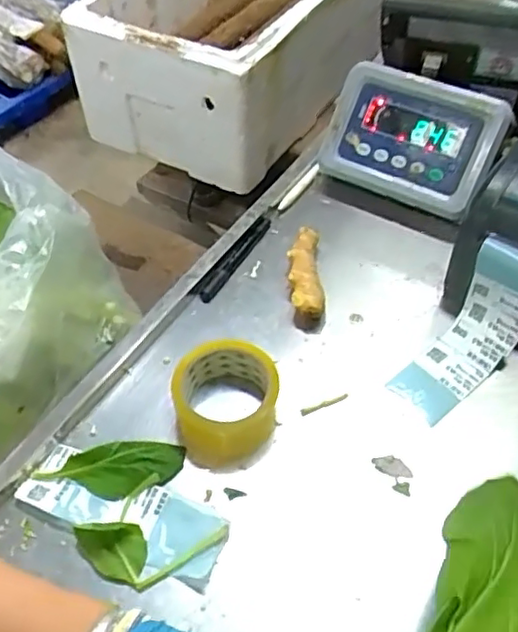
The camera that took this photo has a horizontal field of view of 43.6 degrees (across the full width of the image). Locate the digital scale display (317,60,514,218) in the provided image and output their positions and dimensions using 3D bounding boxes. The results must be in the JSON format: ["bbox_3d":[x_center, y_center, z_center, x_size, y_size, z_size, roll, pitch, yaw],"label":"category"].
[{"bbox_3d":[0.174,-0.199,0.766,0.203,0.124,0.107,21,54,18],"label":"digital scale display"}]

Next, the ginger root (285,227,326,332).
[{"bbox_3d":[0.050,-0.052,0.705,0.034,0.038,0.144,-2,50,0],"label":"ginger root"}]

